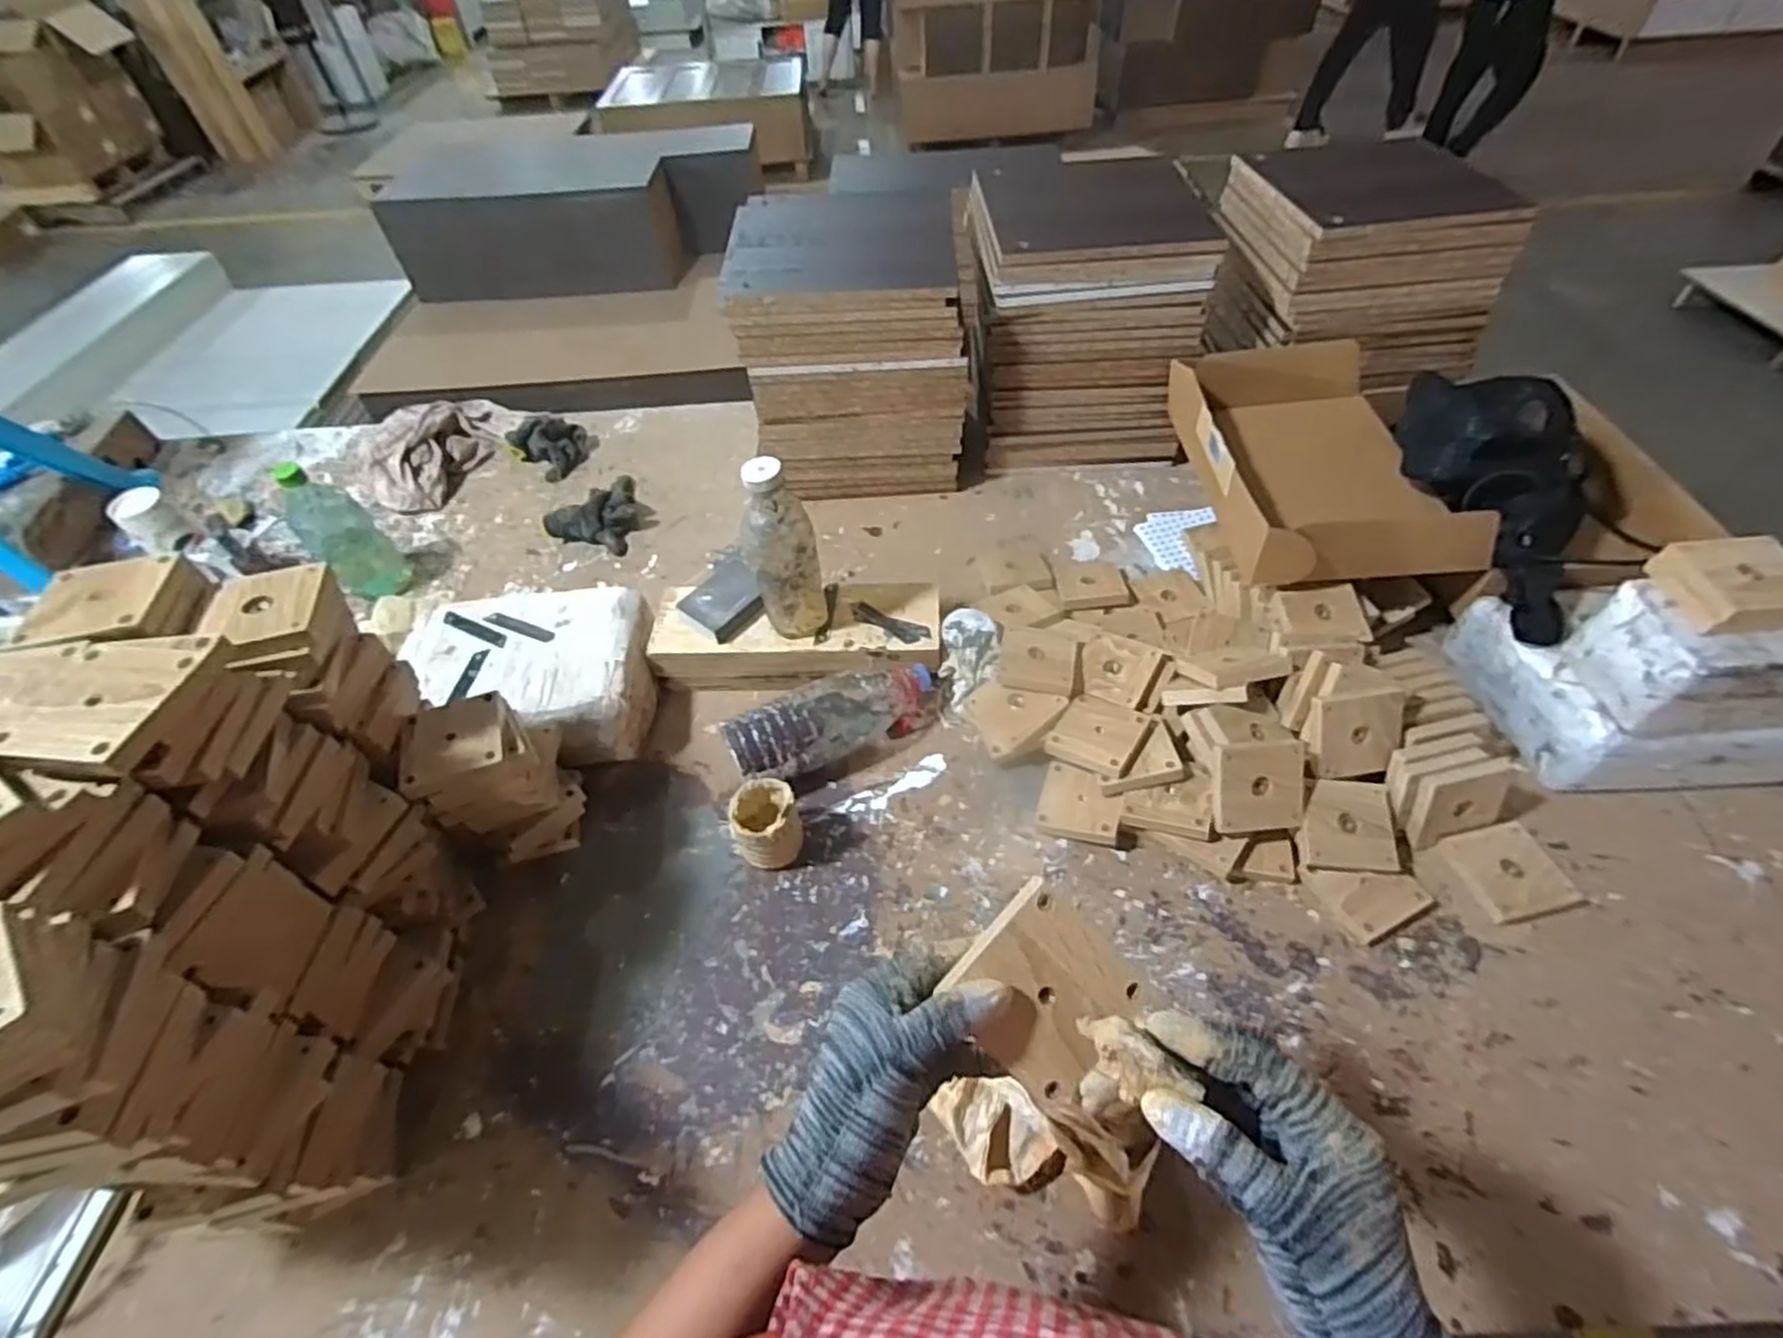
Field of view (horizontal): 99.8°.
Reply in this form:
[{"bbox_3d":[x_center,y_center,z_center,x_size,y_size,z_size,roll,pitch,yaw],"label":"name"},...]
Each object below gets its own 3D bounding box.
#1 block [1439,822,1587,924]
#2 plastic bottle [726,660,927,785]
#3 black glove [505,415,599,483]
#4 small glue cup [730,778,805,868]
[{"bbox_3d":[0.581,0.190,0.703,0.090,0.011,0.083,-10,50,-5],"label":"block"},{"bbox_3d":[-0.064,0.053,0.818,0.232,0.072,0.077,-19,52,-27],"label":"plastic bottle"},{"bbox_3d":[-0.529,-0.354,1.182,0.123,0.063,0.092,-24,53,-16],"label":"black glove"},{"bbox_3d":[-0.123,0.157,0.745,0.064,0.073,0.068,-2,50,2],"label":"small glue cup"}]

